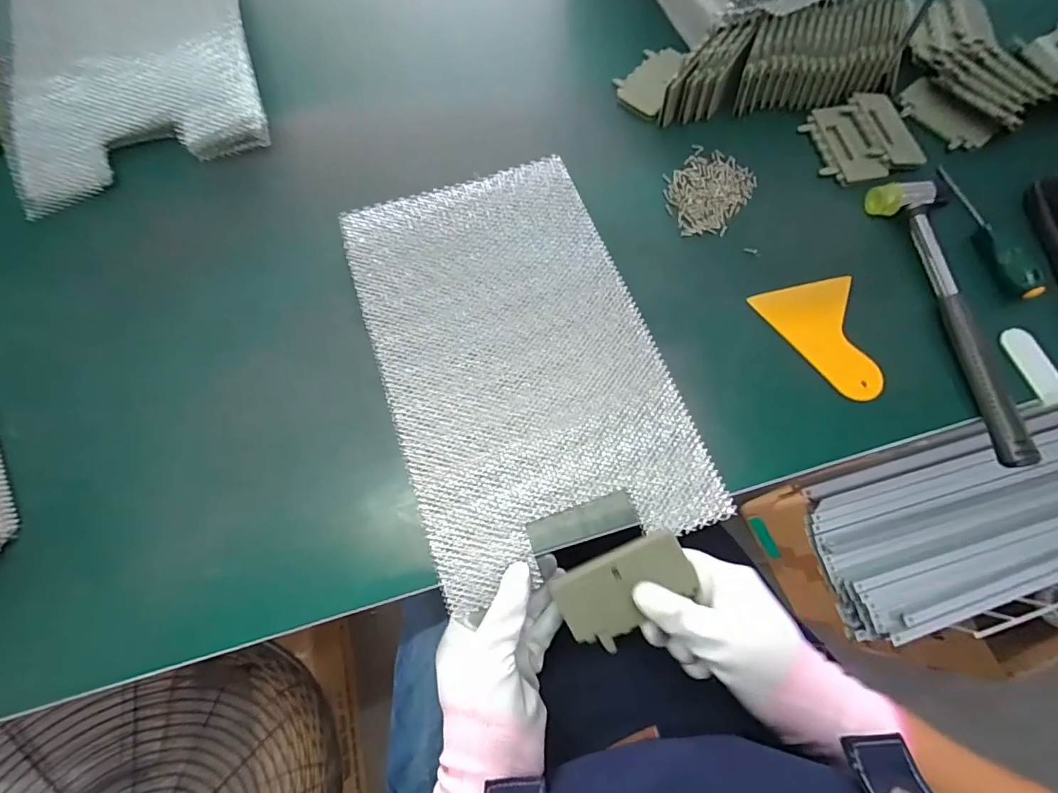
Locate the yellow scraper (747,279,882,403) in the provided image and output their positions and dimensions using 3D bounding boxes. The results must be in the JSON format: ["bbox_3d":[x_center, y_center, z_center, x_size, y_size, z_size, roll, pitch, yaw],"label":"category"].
[{"bbox_3d":[0.231,-0.042,0.374,0.082,0.011,0.102,-13,72,-5],"label":"yellow scraper"}]

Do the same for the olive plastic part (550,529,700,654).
[{"bbox_3d":[0.062,0.123,0.301,0.083,0.004,0.055,-28,91,5],"label":"olive plastic part"}]

